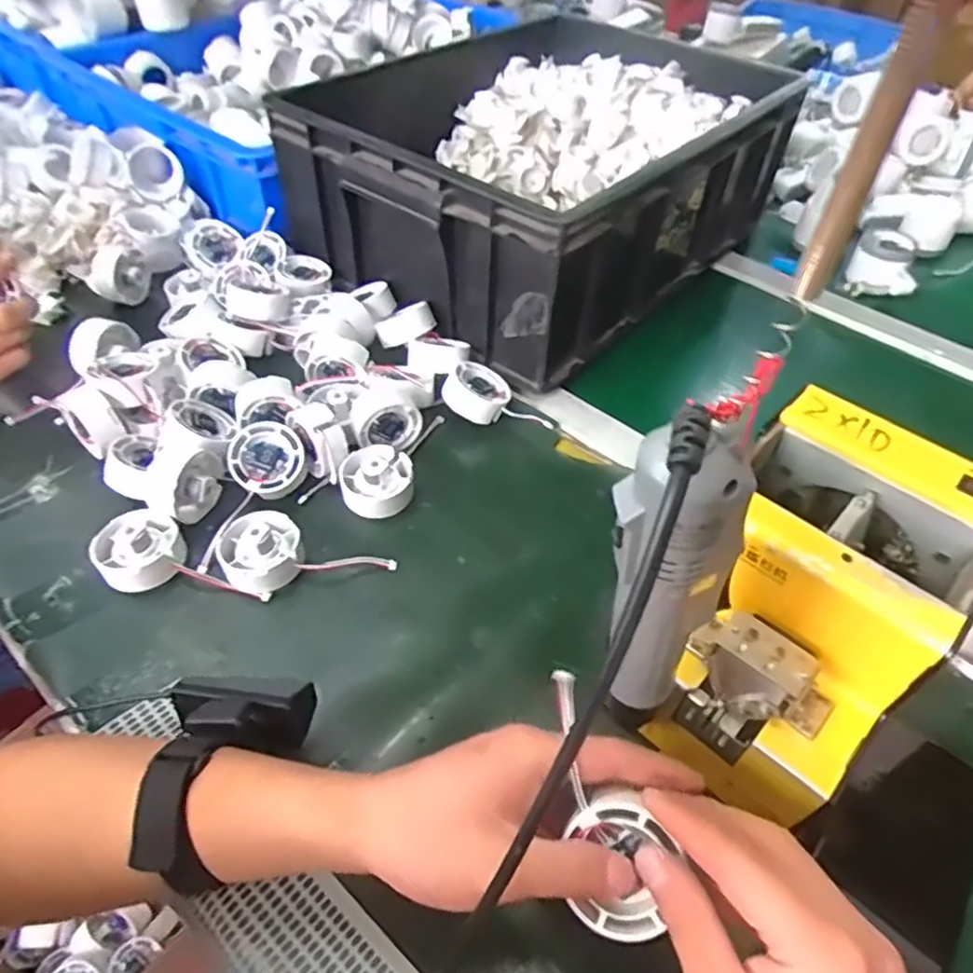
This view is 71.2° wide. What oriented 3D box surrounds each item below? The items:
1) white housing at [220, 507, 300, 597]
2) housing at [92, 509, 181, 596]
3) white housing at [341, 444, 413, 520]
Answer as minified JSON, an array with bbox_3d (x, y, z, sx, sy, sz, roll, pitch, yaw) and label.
[{"bbox_3d":[-0.157,0.045,0.474,0.052,0.026,0.056,1,48,-2],"label":"white housing"},{"bbox_3d":[-0.242,0.043,0.473,0.053,0.034,0.060,-27,55,-24],"label":"housing"},{"bbox_3d":[-0.084,-0.006,0.527,0.055,0.035,0.053,1,48,-2],"label":"white housing"}]

